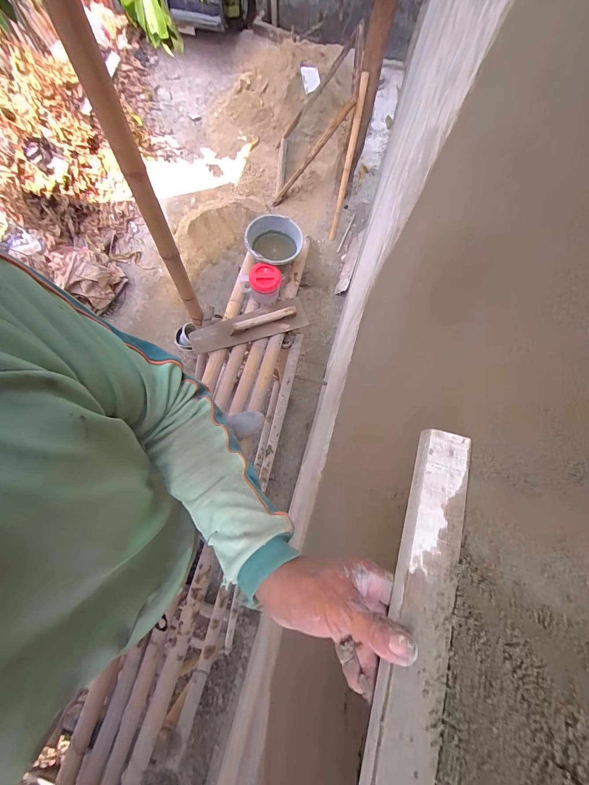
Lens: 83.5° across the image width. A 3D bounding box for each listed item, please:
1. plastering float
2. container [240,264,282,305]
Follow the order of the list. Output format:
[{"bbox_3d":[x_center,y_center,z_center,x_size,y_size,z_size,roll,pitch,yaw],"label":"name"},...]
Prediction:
[{"bbox_3d":[-0.206,-0.310,1.464,0.513,0.080,0.147,-17,78,-5],"label":"plastering float"},{"bbox_3d":[-0.144,-0.472,1.457,0.169,0.151,0.136,-17,78,-5],"label":"container"}]

